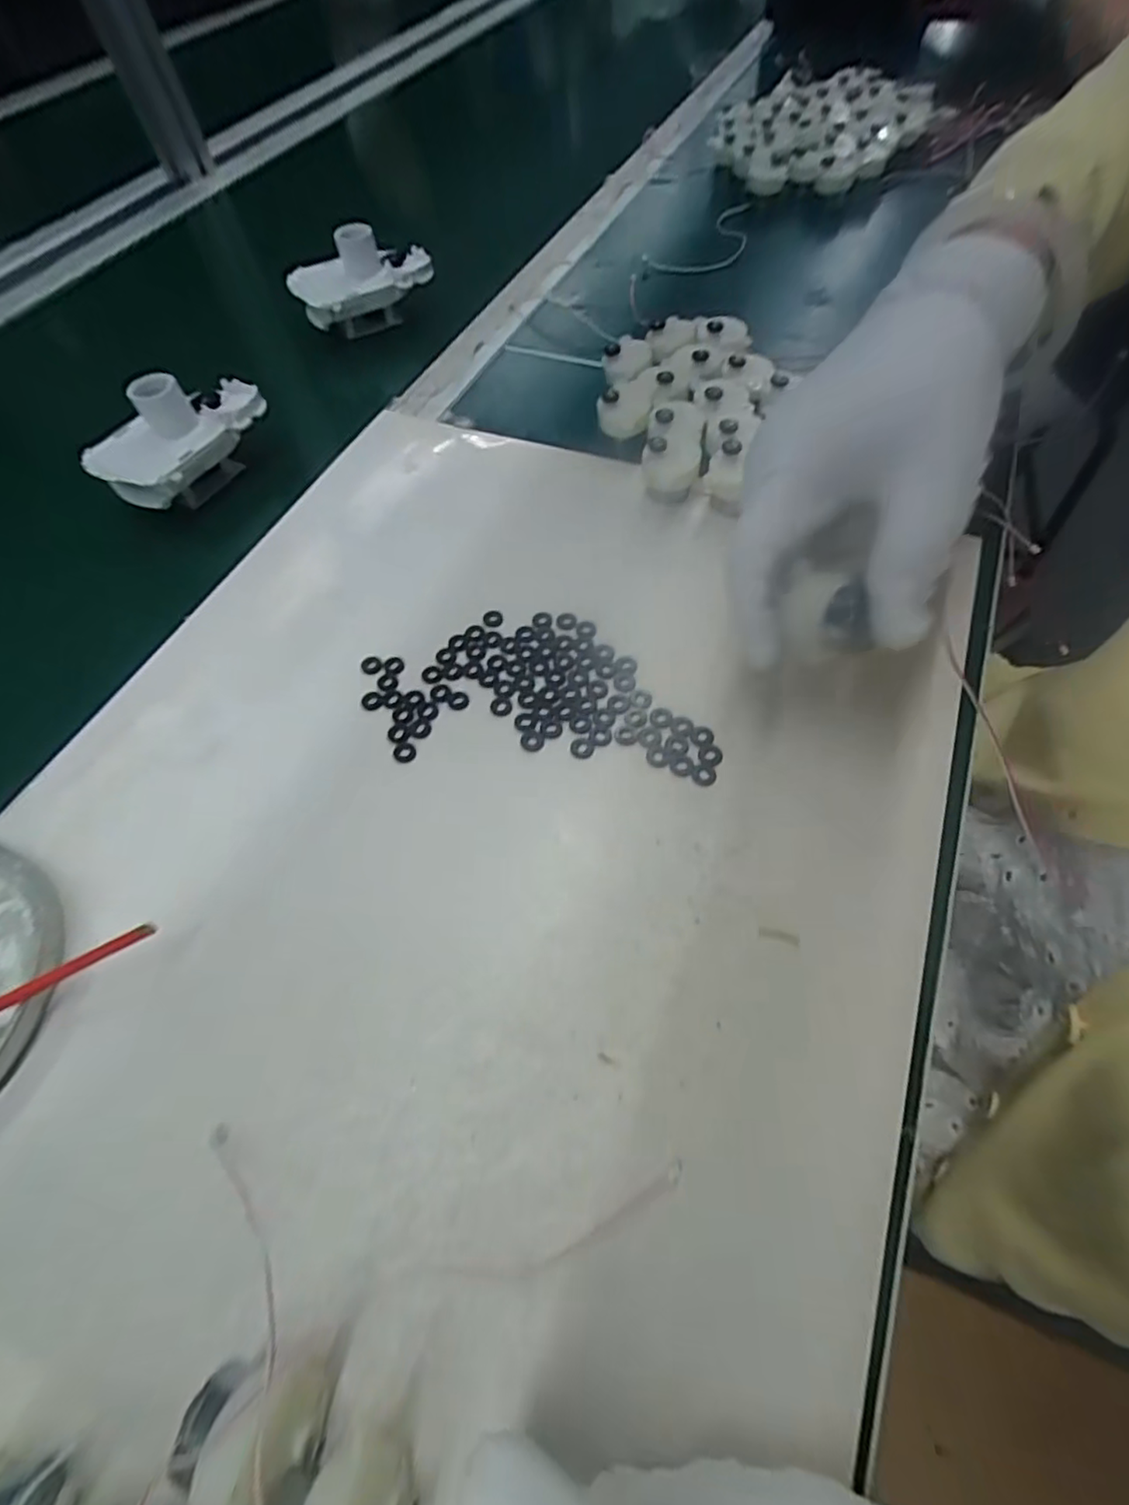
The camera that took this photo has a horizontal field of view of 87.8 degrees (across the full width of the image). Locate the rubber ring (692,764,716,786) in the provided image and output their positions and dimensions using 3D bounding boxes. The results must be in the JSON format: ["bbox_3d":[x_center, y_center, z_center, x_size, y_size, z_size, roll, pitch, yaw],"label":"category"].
[{"bbox_3d":[0.062,0.010,0.259,0.010,0.004,0.010,-1,62,2],"label":"rubber ring"}]

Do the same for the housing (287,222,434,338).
[{"bbox_3d":[-0.153,-0.357,0.445,0.100,0.057,0.046,-21,63,-8],"label":"housing"}]

